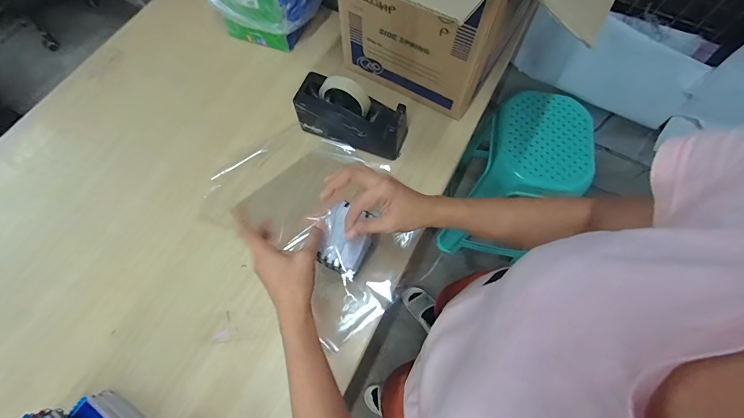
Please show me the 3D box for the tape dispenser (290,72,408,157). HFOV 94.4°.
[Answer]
[{"bbox_3d":[-0.036,-0.172,0.625,0.203,0.110,0.074,20,70,8],"label":"tape dispenser"}]

